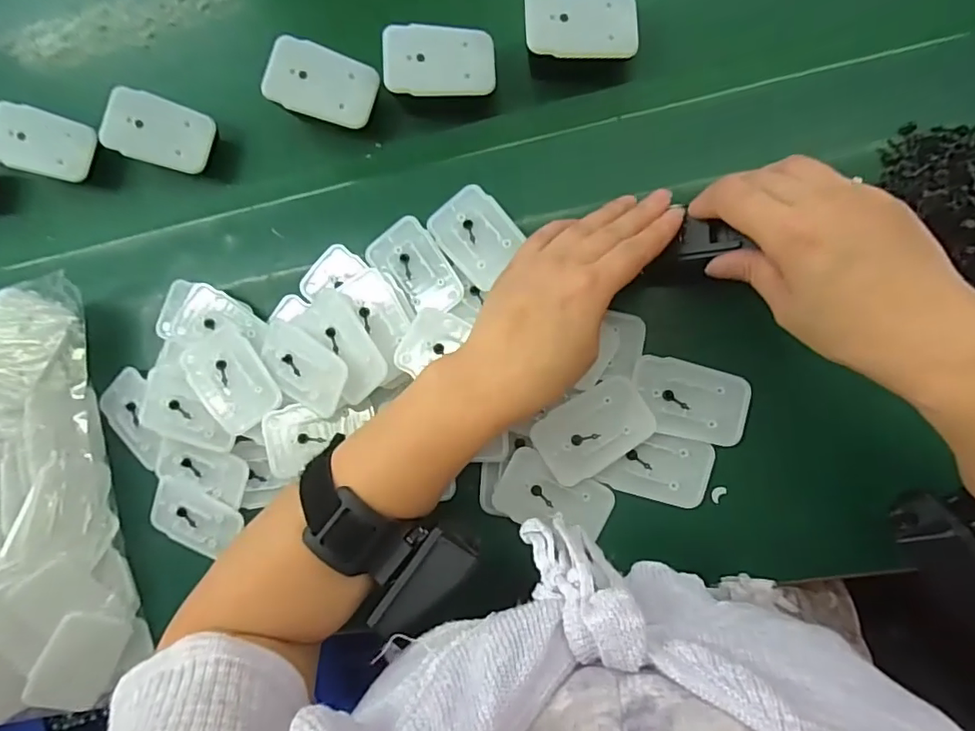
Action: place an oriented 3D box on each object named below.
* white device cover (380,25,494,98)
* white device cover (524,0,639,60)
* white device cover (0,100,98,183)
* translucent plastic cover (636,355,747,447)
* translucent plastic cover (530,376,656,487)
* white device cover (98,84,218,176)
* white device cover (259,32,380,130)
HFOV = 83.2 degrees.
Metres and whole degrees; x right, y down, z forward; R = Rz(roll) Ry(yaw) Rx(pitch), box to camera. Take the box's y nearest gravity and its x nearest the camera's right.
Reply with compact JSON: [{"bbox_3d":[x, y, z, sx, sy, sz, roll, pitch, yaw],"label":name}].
[{"bbox_3d":[-0.029,-0.189,0.341,0.068,0.004,0.042,-2,91,-10],"label":"white device cover"},{"bbox_3d":[0.056,-0.205,0.327,0.067,0.005,0.042,-3,91,-7],"label":"white device cover"},{"bbox_3d":[-0.315,-0.158,0.388,0.063,0.006,0.045,12,87,-14],"label":"white device cover"},{"bbox_3d":[0.123,0.021,0.334,0.067,0.004,0.045,11,87,6],"label":"translucent plastic cover"},{"bbox_3d":[0.065,0.040,0.337,0.068,0.008,0.045,-33,83,6],"label":"translucent plastic cover"},{"bbox_3d":[-0.224,-0.160,0.375,0.065,0.008,0.044,17,92,-17],"label":"white device cover"},{"bbox_3d":[-0.107,-0.182,0.355,0.067,0.006,0.044,14,90,-11],"label":"white device cover"}]

